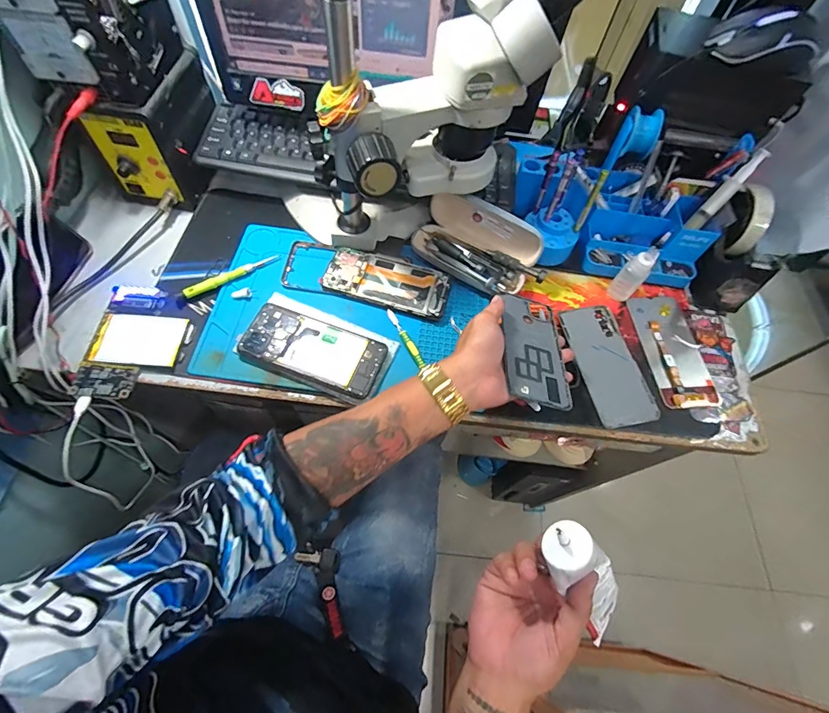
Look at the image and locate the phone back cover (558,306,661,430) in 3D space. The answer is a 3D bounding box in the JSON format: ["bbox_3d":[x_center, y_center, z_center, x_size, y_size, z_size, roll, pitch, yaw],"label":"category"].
[{"bbox_3d":[0.238,0.007,0.494,0.077,0.004,0.159,-9,64,-8],"label":"phone back cover"}]

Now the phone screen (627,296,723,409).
[{"bbox_3d":[0.327,-0.010,0.508,0.073,0.009,0.157,-1,63,-4],"label":"phone screen"}]

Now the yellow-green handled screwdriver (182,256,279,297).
[{"bbox_3d":[-0.231,-0.105,0.507,0.119,0.013,0.013,-31,69,-18],"label":"yellow-green handled screwdriver"}]

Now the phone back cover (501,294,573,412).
[{"bbox_3d":[0.135,-0.012,0.454,0.069,0.004,0.155,15,49,-11],"label":"phone back cover"}]

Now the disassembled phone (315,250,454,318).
[{"bbox_3d":[-0.035,-0.097,0.518,0.158,0.008,0.070,16,63,5],"label":"disassembled phone"}]

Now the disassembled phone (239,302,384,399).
[{"bbox_3d":[-0.117,-0.008,0.465,0.159,0.011,0.076,19,63,6],"label":"disassembled phone"}]

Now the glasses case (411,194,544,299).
[{"bbox_3d":[0.080,-0.145,0.521,0.171,0.072,0.094,33,66,13],"label":"glasses case"}]

